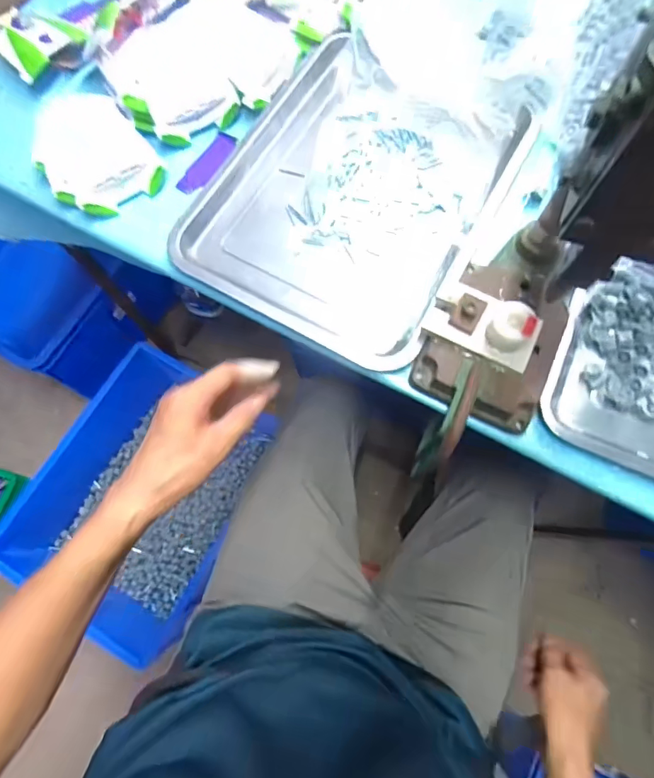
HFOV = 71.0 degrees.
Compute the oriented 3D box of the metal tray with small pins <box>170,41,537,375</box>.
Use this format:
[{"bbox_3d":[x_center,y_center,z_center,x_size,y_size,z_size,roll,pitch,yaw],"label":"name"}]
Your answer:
[{"bbox_3d":[0.023,-0.208,0.501,0.282,0.030,0.320,28,78,9],"label":"metal tray with small pins"}]

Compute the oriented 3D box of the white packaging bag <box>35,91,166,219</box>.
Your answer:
[{"bbox_3d":[-0.259,-0.260,0.507,0.112,0.043,0.127,-37,77,-8],"label":"white packaging bag"}]

